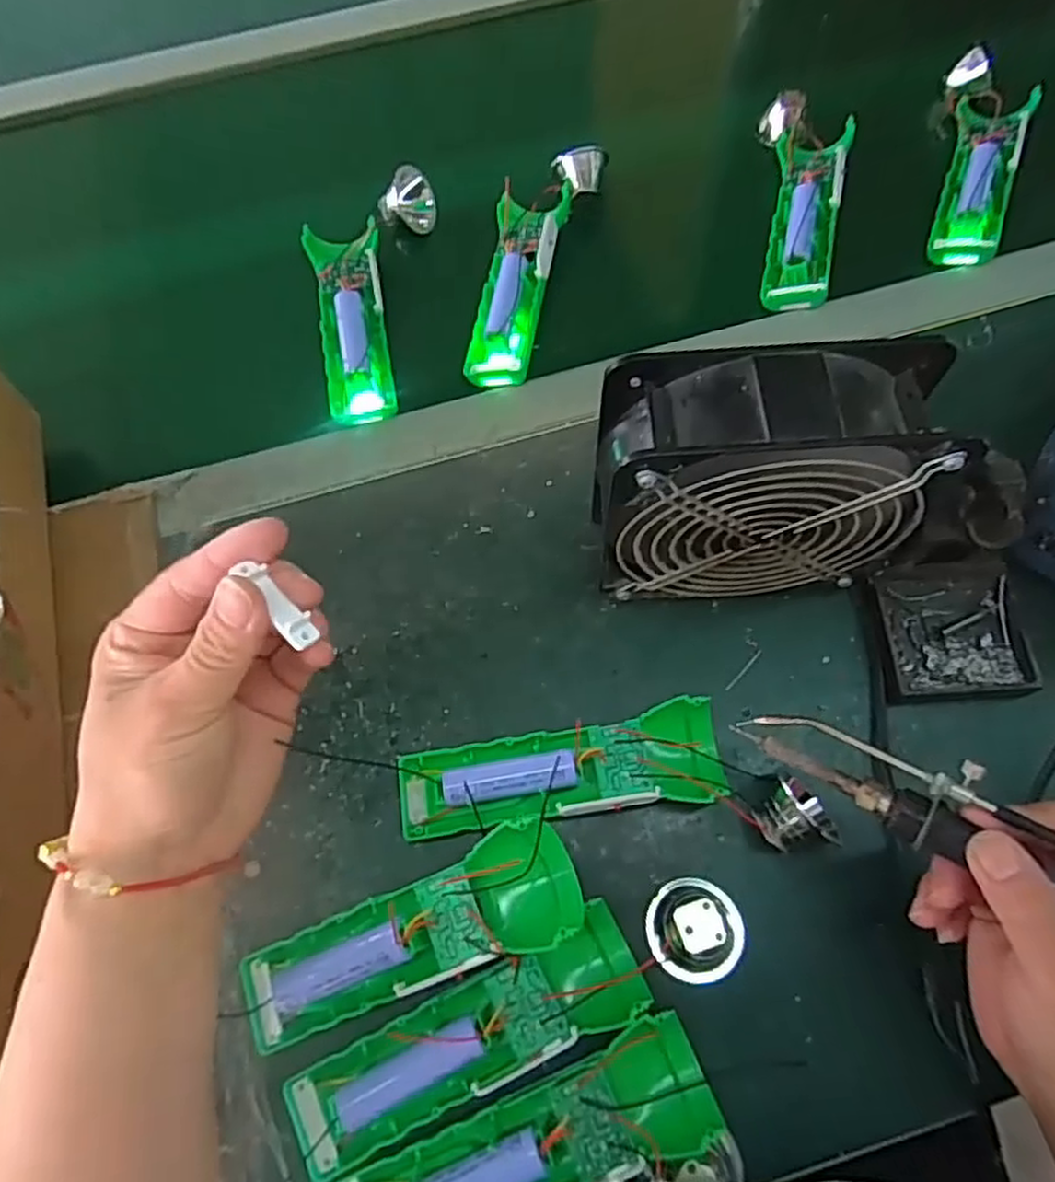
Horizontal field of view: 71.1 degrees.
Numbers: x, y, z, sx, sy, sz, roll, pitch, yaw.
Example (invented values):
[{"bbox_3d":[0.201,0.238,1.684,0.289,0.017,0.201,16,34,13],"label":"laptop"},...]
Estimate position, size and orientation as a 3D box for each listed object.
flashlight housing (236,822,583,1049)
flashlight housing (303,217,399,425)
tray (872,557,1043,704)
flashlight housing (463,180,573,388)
[{"bbox_3d":[-0.056,0.154,0.324,0.160,0.026,0.047,-26,70,6],"label":"flashlight housing"},{"bbox_3d":[-0.117,-0.184,0.496,0.047,0.031,0.145,-11,67,-2],"label":"flashlight housing"},{"bbox_3d":[0.237,0.022,0.417,0.076,0.028,0.078,-5,67,0],"label":"tray"},{"bbox_3d":[-0.009,-0.209,0.492,0.046,0.031,0.148,13,80,3],"label":"flashlight housing"}]

